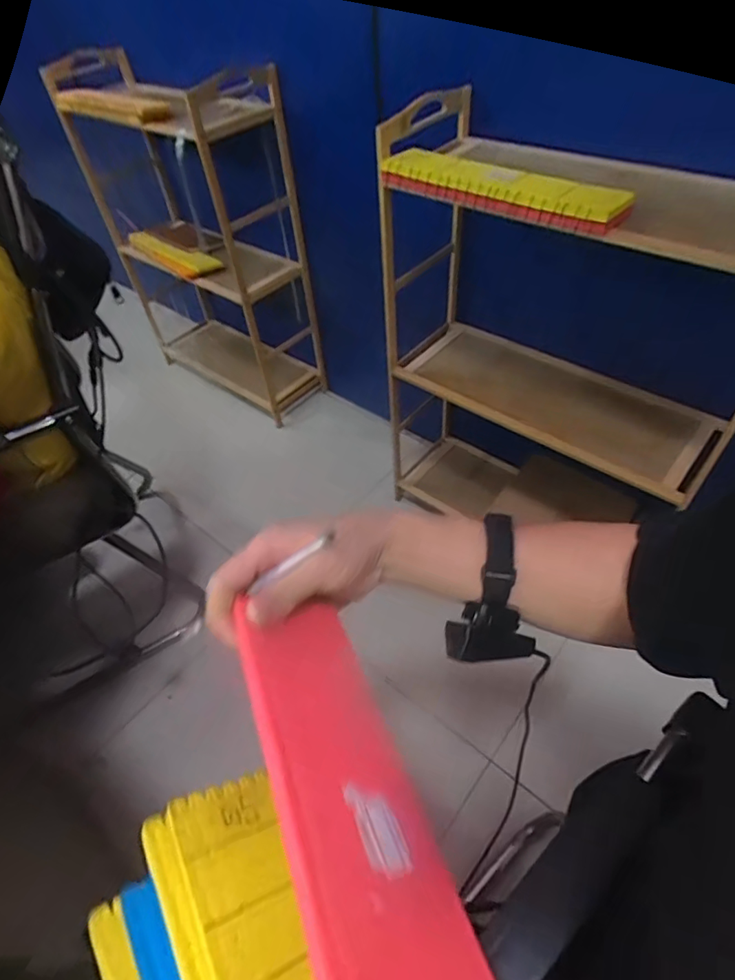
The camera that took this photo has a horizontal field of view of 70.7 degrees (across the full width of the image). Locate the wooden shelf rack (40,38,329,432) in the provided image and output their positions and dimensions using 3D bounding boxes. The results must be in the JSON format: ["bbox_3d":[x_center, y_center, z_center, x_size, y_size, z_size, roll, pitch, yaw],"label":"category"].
[{"bbox_3d":[-0.348,-0.491,1.095,0.490,0.616,0.209,36,61,30],"label":"wooden shelf rack"}]

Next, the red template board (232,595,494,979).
[{"bbox_3d":[0.005,0.182,0.233,0.083,0.007,0.315,13,30,-35],"label":"red template board"}]

